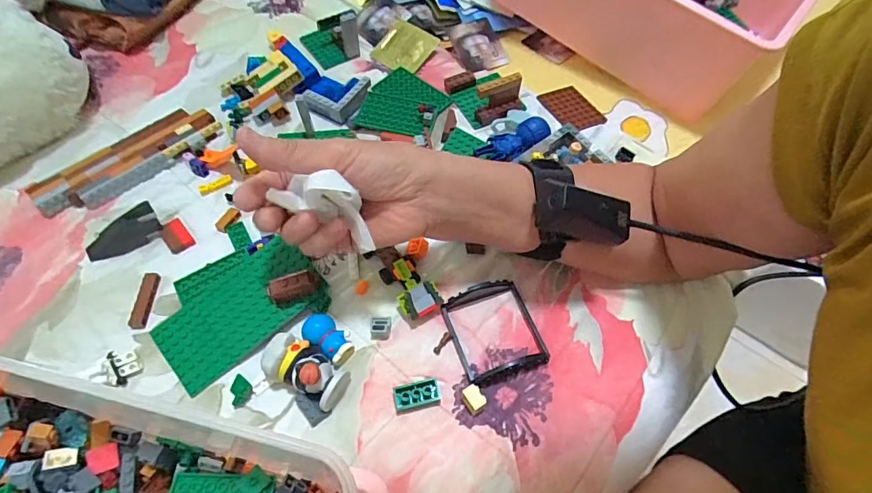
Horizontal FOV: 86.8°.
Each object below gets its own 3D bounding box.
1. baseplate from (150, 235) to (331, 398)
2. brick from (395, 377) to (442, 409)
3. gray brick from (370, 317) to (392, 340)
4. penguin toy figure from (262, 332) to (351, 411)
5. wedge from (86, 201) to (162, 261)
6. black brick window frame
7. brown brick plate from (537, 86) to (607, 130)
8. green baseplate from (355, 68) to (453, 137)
[{"bbox_3d":[-0.159,0.044,0.368,0.123,0.010,0.087,-37,71,-11],"label":"baseplate"},{"bbox_3d":[-0.014,0.107,0.334,0.033,0.008,0.018,-12,58,-9],"label":"brick"},{"bbox_3d":[-0.043,0.064,0.360,0.016,0.010,0.015,-2,57,-2],"label":"gray brick"},{"bbox_3d":[-0.092,0.088,0.330,0.060,0.037,0.034,23,59,13],"label":"penguin toy figure"},{"bbox_3d":[-0.280,-0.011,0.410,0.062,0.012,0.028,-36,65,-22],"label":"wedge"},{"bbox_3d":[0.046,0.062,0.351,0.065,0.025,0.073,-17,59,-12],"label":"black brick window frame"},{"bbox_3d":[0.144,-0.148,0.492,0.047,0.004,0.064,-22,60,-15],"label":"brown brick plate"},{"bbox_3d":[-0.034,-0.154,0.494,0.082,0.011,0.090,23,63,14],"label":"green baseplate"}]

